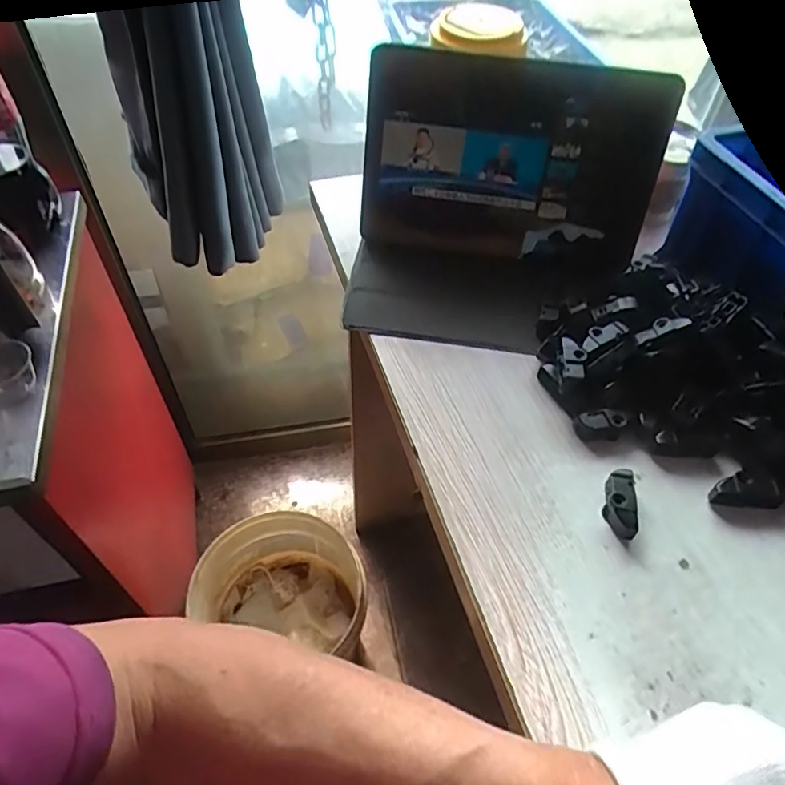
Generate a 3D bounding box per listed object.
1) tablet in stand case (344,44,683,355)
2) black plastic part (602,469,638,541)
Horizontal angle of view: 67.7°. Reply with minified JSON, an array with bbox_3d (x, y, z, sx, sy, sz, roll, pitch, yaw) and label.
[{"bbox_3d":[0.095,-0.163,0.494,0.261,0.155,0.194,1,51,-1],"label":"tablet in stand case"},{"bbox_3d":[0.152,0.075,0.392,0.018,0.017,0.046,6,68,3],"label":"black plastic part"}]

